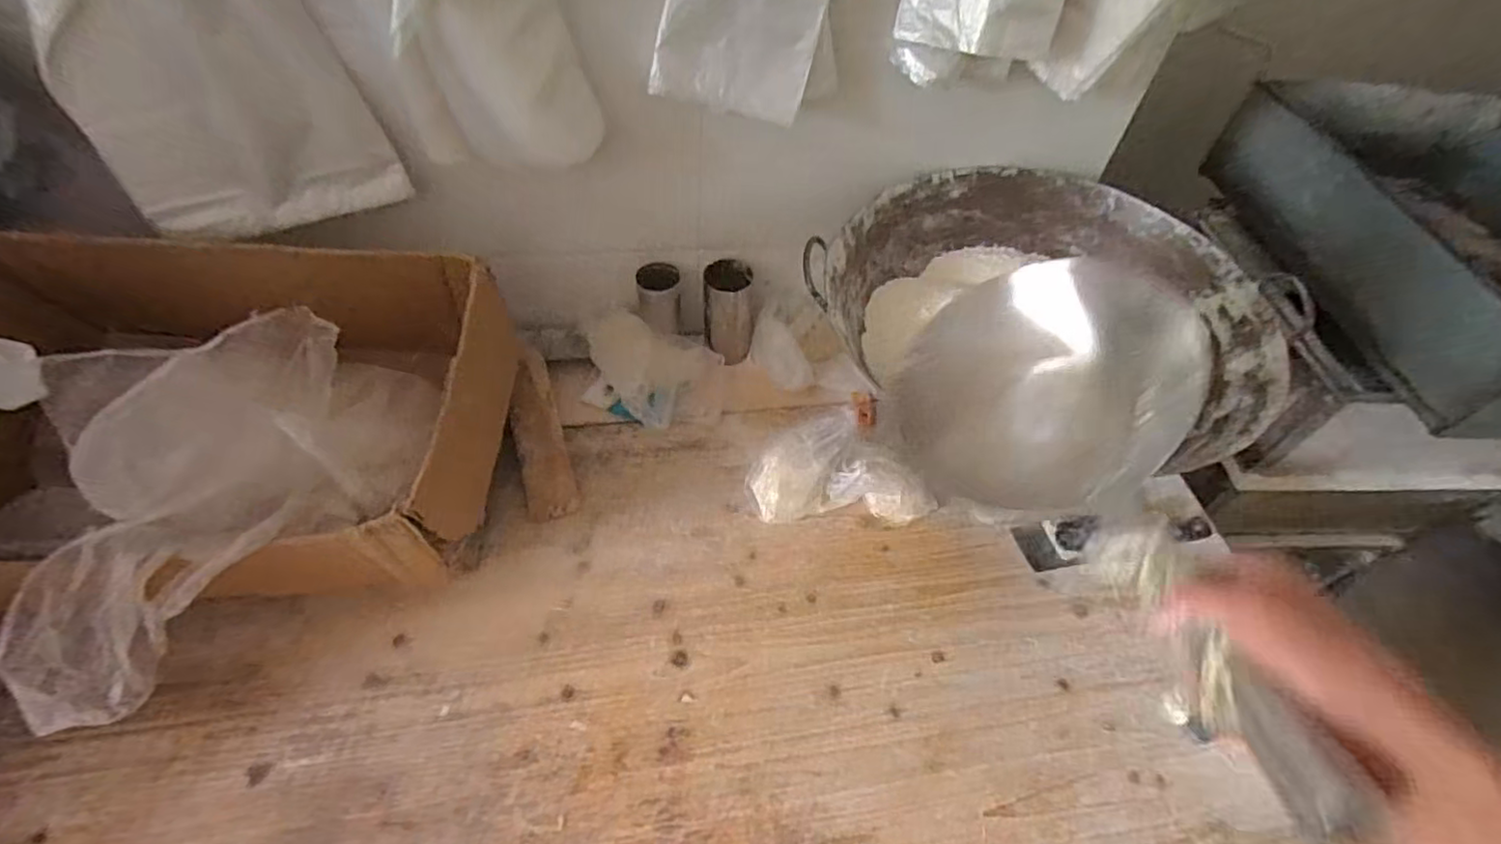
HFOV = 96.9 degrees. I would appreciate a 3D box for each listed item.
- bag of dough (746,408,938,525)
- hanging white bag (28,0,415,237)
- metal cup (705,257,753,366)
[{"bbox_3d":[0.123,0.060,0.886,0.246,0.082,0.122,2,51,-4],"label":"bag of dough"},{"bbox_3d":[-0.529,-0.342,0.656,0.259,0.313,0.068,-8,52,-13],"label":"hanging white bag"},{"bbox_3d":[-0.031,-0.165,1.002,0.079,0.136,0.079,4,51,-3],"label":"metal cup"}]

